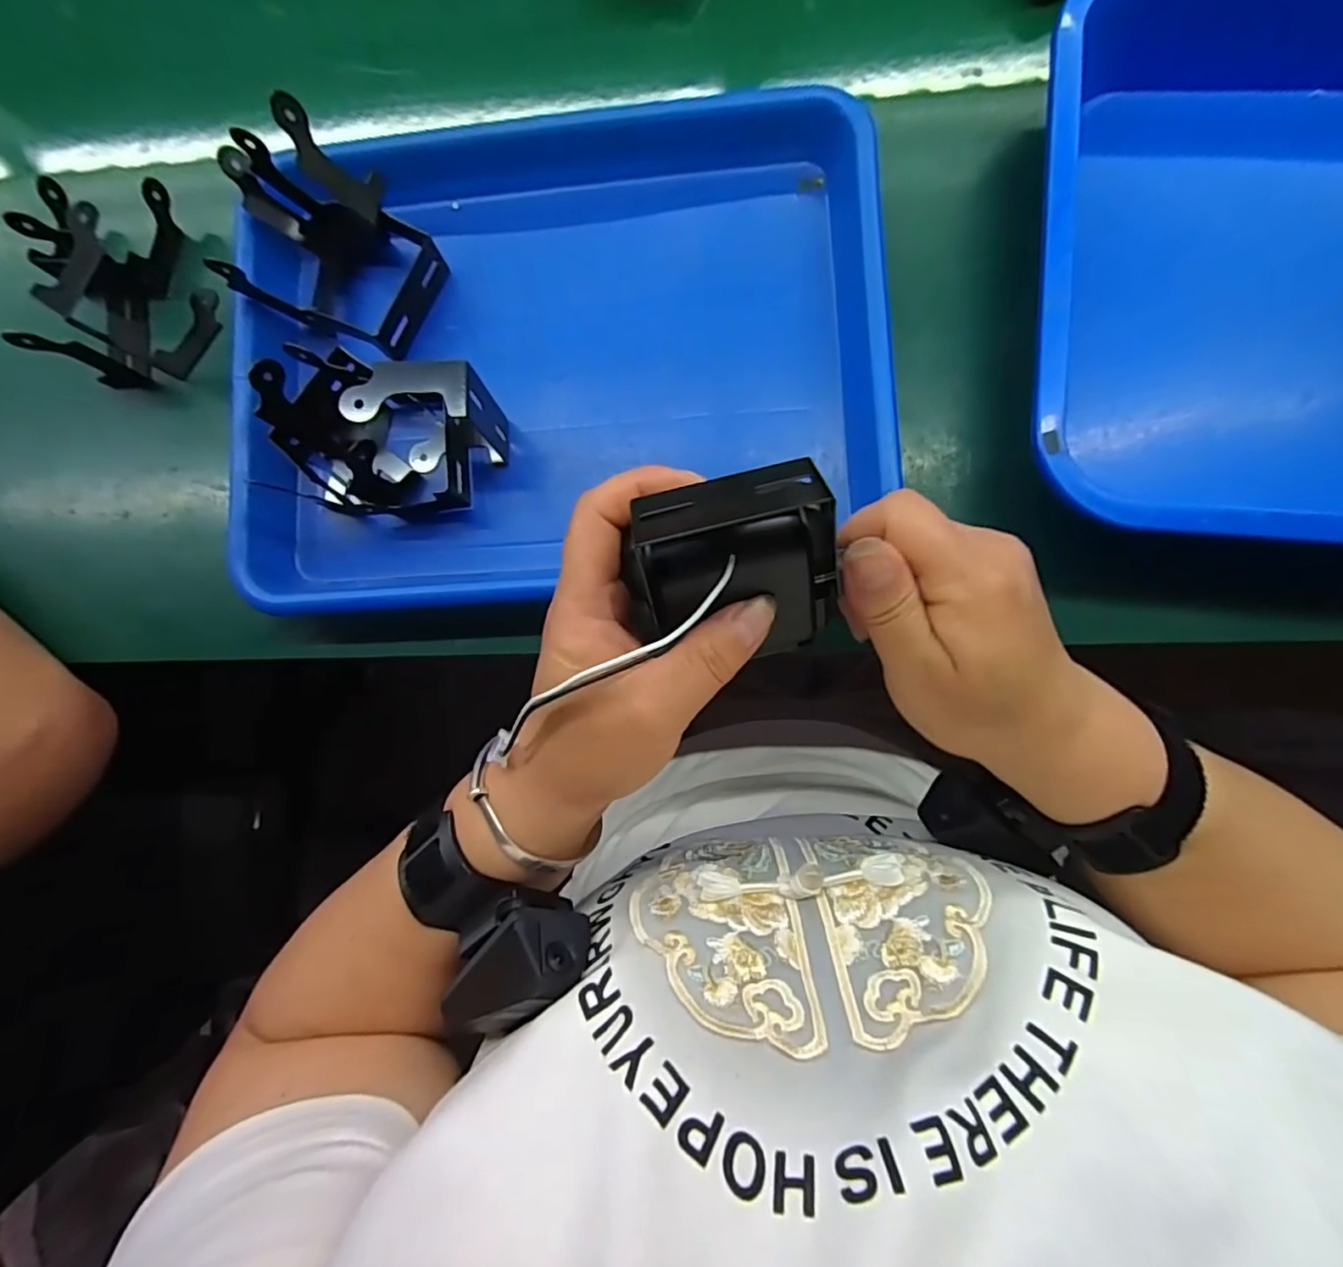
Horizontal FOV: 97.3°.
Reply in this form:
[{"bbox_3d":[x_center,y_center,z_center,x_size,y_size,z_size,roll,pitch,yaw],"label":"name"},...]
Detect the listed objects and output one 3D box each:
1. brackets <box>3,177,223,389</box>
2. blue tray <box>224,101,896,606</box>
[{"bbox_3d":[-0.300,-0.189,0.314,0.065,0.072,0.089,-15,83,3],"label":"brackets"},{"bbox_3d":[-0.057,-0.150,0.307,0.319,0.034,0.261,-3,84,5],"label":"blue tray"}]

